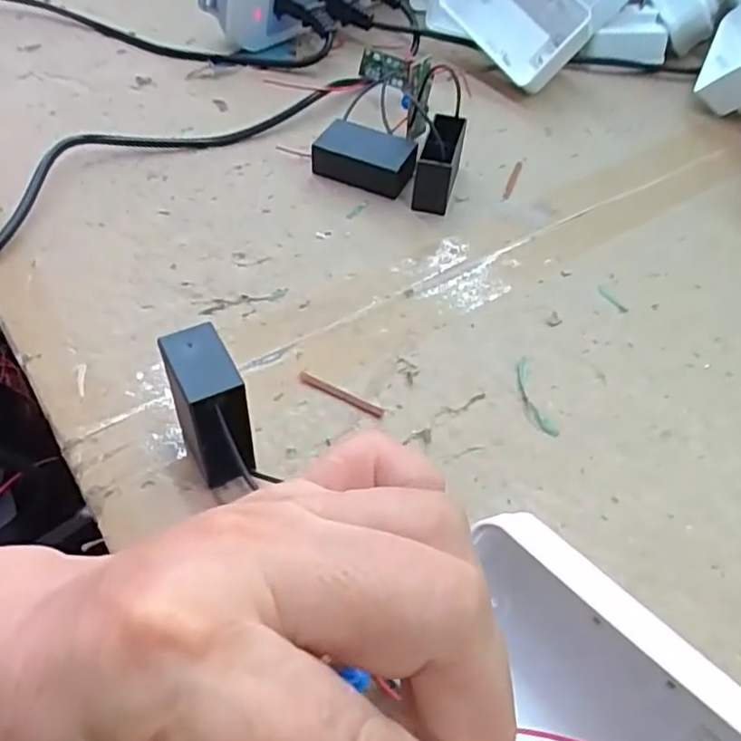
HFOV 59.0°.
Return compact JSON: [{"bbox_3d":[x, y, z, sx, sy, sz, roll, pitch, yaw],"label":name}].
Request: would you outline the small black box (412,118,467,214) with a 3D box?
[{"bbox_3d":[0.035,-0.106,0.336,0.020,0.030,0.050,10,49,4],"label":"small black box"}]

